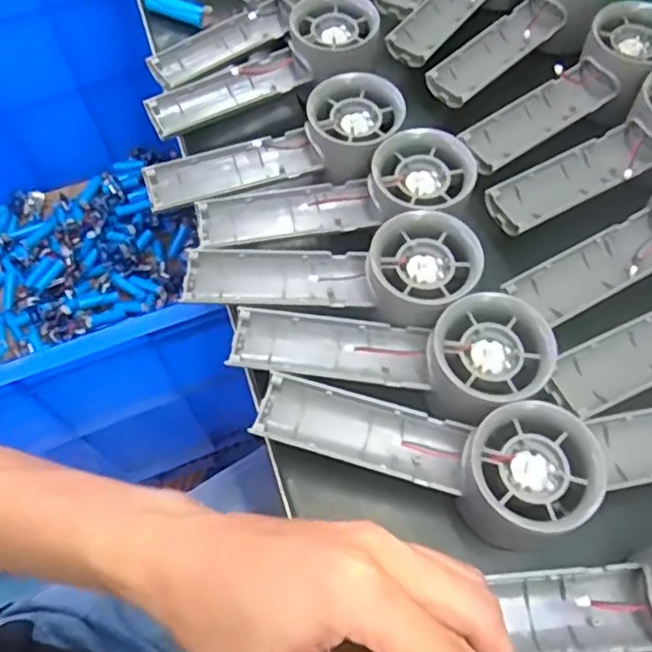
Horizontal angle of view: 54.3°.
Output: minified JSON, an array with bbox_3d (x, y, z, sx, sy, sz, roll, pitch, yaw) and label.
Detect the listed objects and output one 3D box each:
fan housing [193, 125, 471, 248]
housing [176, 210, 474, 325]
[{"bbox_3d":[0.006,-0.070,0.370,0.157,0.036,0.048,-14,63,9],"label":"fan housing"},{"bbox_3d":[0.002,-0.024,0.346,0.156,0.032,0.052,-3,62,15],"label":"housing"}]

